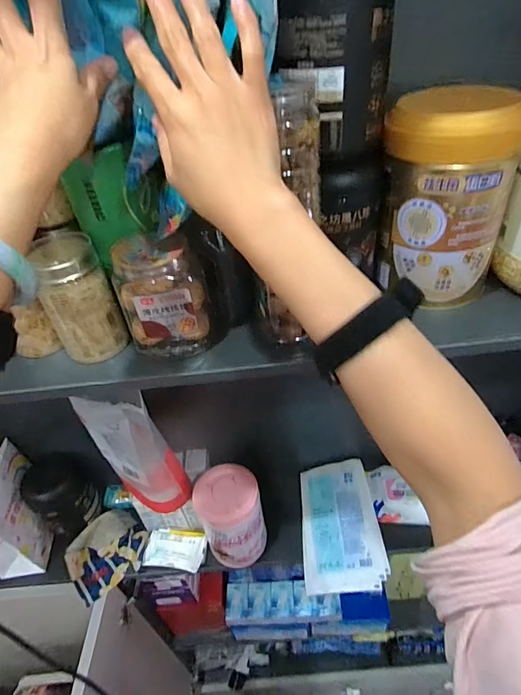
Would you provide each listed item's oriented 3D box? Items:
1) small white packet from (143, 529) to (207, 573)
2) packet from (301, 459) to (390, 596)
[{"bbox_3d":[-0.149,0.352,0.731,0.100,0.024,0.070,-1,41,9],"label":"small white packet"},{"bbox_3d":[0.138,0.310,0.738,0.134,0.015,0.216,-15,47,16],"label":"packet"}]

